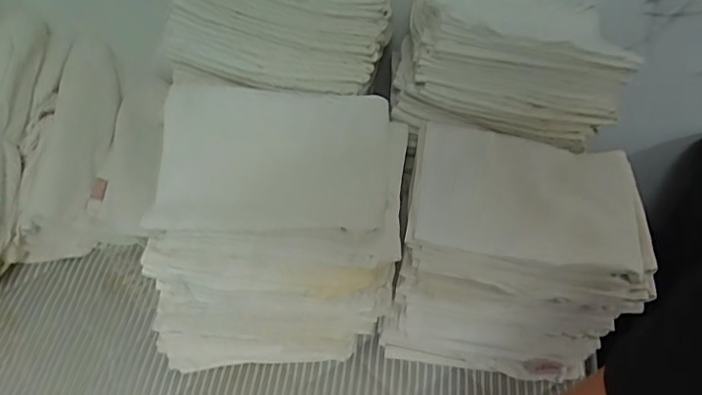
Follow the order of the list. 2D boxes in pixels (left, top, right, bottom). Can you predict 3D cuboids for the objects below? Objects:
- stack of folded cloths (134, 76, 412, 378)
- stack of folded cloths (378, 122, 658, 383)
[{"bbox_3d":[-0.103,0.066,0.772,0.330,0.381,0.228,2,54,3],"label":"stack of folded cloths"},{"bbox_3d":[0.218,0.086,0.795,0.302,0.275,0.233,9,54,8],"label":"stack of folded cloths"}]

